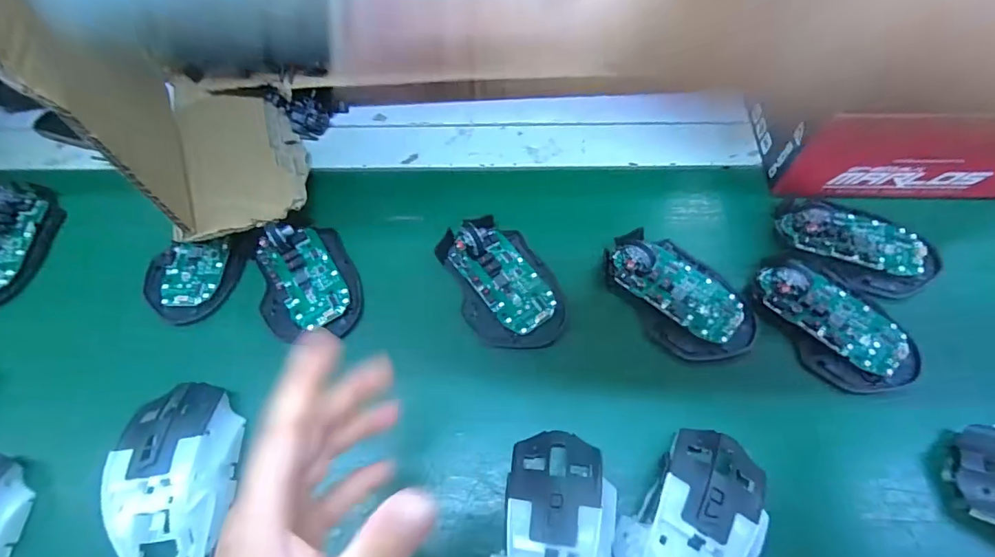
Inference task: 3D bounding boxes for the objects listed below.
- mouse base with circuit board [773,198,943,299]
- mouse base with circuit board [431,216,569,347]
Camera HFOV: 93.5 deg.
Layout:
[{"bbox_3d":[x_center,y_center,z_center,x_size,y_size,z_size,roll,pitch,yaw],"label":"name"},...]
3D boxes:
[{"bbox_3d":[0.278,-0.031,0.361,0.113,0.021,0.067,34,71,18],"label":"mouse base with circuit board"},{"bbox_3d":[0.003,0.000,0.356,0.072,0.031,0.111,-22,65,-7],"label":"mouse base with circuit board"}]

